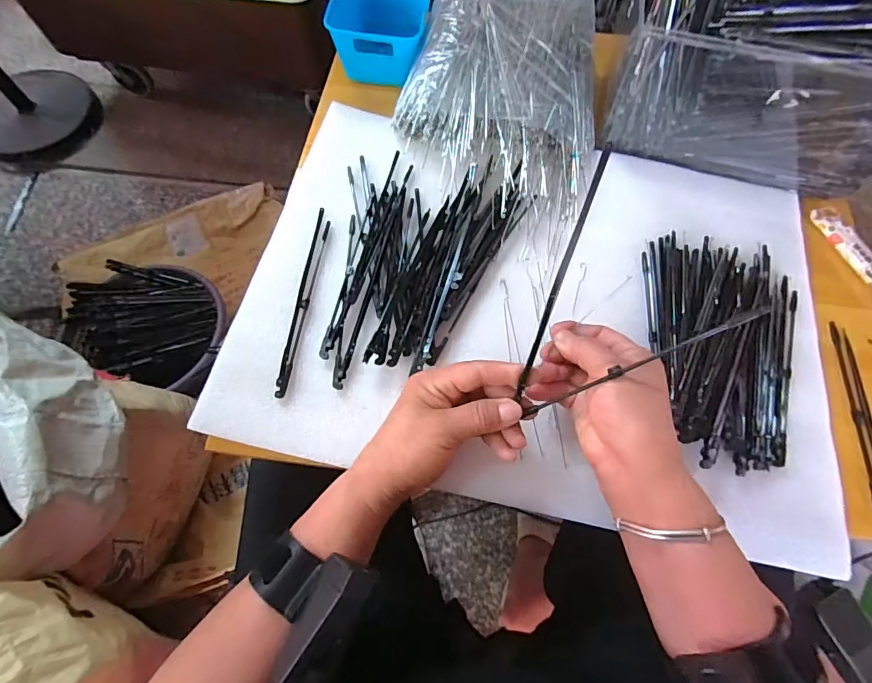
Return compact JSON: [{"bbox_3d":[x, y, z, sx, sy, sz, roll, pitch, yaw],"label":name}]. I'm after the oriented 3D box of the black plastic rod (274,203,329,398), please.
[{"bbox_3d":[-0.117,-0.041,0.399,0.012,0.005,0.187,6,66,1],"label":"black plastic rod"}]

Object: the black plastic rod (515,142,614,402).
[{"bbox_3d":[0.076,-0.035,0.280,0.006,0.165,0.004,18,22,6],"label":"black plastic rod"}]

